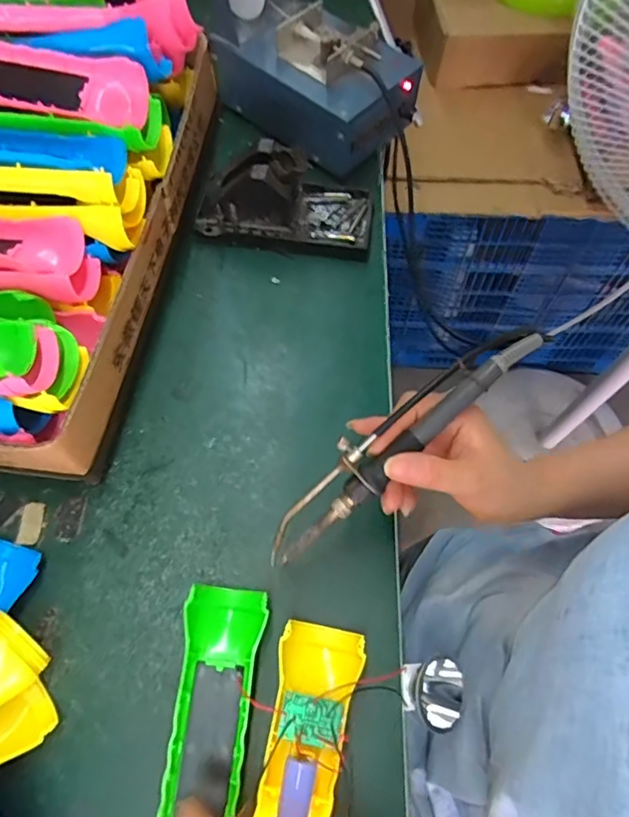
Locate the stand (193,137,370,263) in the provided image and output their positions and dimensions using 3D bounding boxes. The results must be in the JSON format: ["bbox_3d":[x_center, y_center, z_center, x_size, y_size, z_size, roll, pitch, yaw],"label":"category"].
[{"bbox_3d":[-0.025,-0.195,0.472,0.151,0.075,0.087,8,65,3],"label":"stand"}]

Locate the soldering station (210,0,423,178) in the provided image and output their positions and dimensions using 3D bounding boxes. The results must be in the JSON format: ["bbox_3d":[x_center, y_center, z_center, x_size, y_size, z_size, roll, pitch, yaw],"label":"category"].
[{"bbox_3d":[-0.002,-0.338,0.503,0.203,0.137,0.118,38,70,16],"label":"soldering station"}]

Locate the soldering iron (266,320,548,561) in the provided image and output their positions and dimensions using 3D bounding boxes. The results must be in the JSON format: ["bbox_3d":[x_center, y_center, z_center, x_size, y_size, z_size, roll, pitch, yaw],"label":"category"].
[{"bbox_3d":[0.048,0.019,0.320,0.205,0.017,0.032,-42,70,5],"label":"soldering iron"}]

